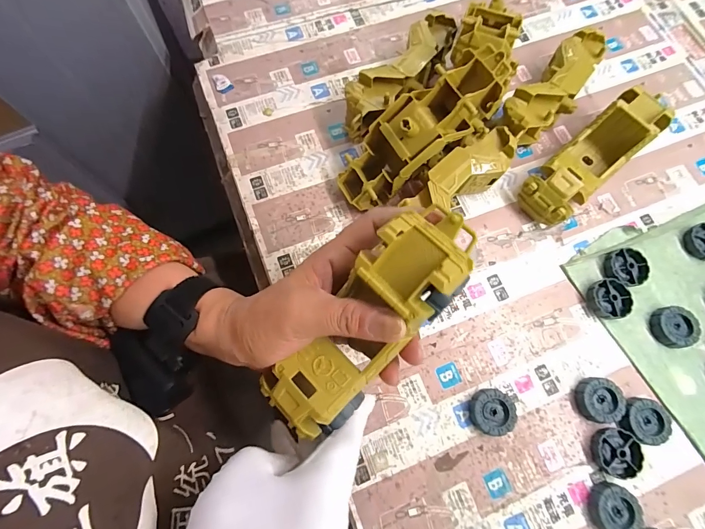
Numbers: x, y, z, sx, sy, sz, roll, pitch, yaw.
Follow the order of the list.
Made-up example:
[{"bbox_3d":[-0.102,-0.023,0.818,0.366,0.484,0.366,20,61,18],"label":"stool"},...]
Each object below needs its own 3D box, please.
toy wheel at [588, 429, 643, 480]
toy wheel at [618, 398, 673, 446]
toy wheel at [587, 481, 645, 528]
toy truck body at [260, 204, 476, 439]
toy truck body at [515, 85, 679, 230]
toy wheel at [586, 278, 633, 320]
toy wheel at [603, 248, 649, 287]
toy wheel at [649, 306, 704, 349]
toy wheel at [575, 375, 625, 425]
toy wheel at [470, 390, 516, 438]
[{"bbox_3d":[0.230,0.164,0.310,0.037,0.010,0.038,0,72,0],"label":"toy wheel"},{"bbox_3d":[0.261,0.141,0.317,0.042,0.010,0.038,38,76,11],"label":"toy wheel"},{"bbox_3d":[0.220,0.205,0.296,0.038,0.014,0.038,0,72,0],"label":"toy wheel"},{"bbox_3d":[0.009,0.039,0.223,0.054,0.039,0.167,40,105,11],"label":"toy truck body"},{"bbox_3d":[0.244,-0.107,0.366,0.149,0.067,0.053,-40,77,-12],"label":"toy truck body"},{"bbox_3d":[0.252,0.035,0.351,0.041,0.012,0.038,0,72,0],"label":"toy wheel"},{"bbox_3d":[0.276,0.004,0.361,0.041,0.013,0.037,-2,72,-1],"label":"toy wheel"},{"bbox_3d":[0.315,0.060,0.343,0.044,0.013,0.038,-20,74,-7],"label":"toy wheel"},{"bbox_3d":[0.223,0.123,0.323,0.038,0.012,0.038,0,72,0],"label":"toy wheel"},{"bbox_3d":[0.124,0.132,0.317,0.037,0.014,0.037,0,72,0],"label":"toy wheel"}]

